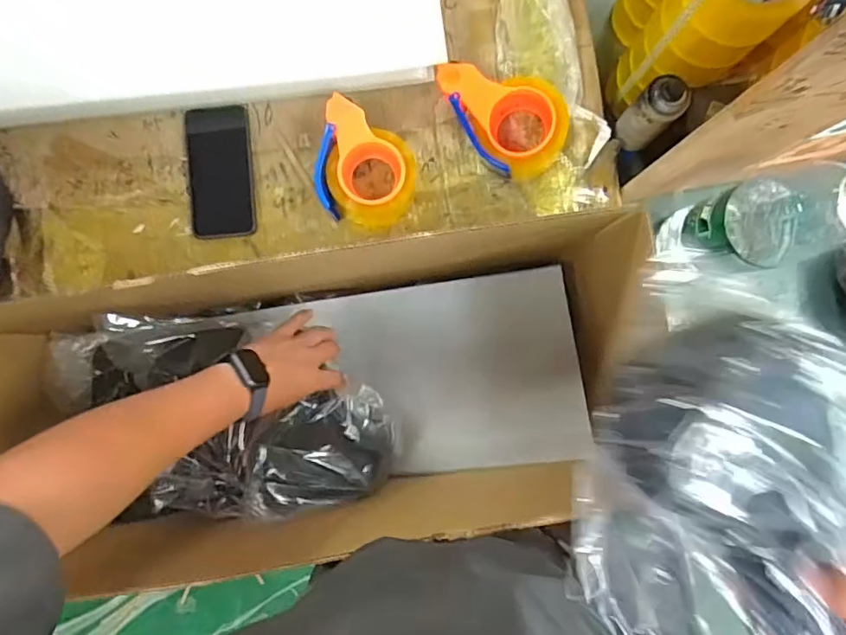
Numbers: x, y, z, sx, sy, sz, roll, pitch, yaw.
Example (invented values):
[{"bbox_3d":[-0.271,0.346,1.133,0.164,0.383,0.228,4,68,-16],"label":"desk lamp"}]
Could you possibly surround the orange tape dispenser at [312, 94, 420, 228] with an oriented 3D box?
[{"bbox_3d":[-0.065,-0.185,0.671,0.122,0.057,0.142,10,88,1],"label":"orange tape dispenser"}]

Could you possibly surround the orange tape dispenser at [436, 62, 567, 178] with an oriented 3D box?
[{"bbox_3d":[0.092,-0.240,0.660,0.171,0.055,0.111,21,88,1],"label":"orange tape dispenser"}]

